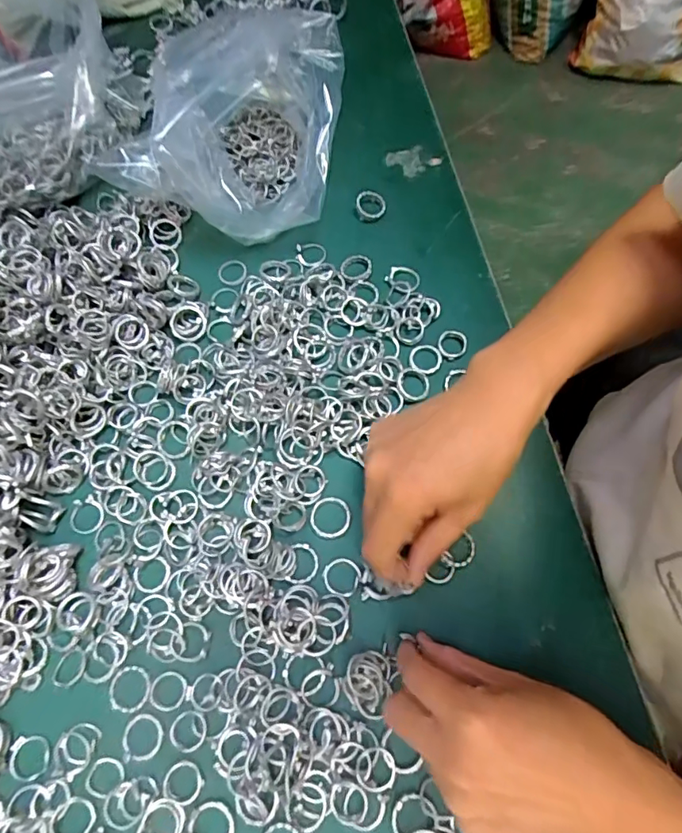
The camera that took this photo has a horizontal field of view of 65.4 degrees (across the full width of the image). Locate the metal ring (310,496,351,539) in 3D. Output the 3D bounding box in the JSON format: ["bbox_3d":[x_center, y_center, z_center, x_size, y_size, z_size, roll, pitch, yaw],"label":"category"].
[{"bbox_3d":[-0.006,0.062,0.331,0.025,0.004,0.026,-1,66,1],"label":"metal ring"}]

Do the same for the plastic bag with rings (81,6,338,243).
[{"bbox_3d":[-0.060,-0.214,0.392,0.110,0.094,0.142,8,66,5],"label":"plastic bag with rings"}]

